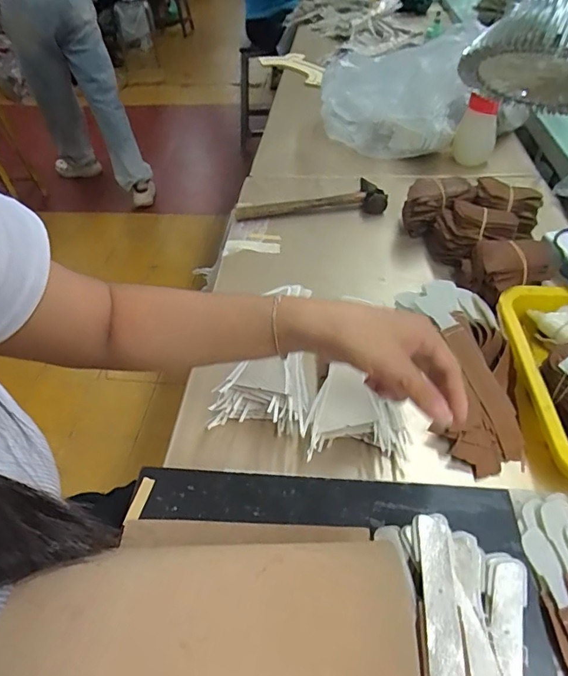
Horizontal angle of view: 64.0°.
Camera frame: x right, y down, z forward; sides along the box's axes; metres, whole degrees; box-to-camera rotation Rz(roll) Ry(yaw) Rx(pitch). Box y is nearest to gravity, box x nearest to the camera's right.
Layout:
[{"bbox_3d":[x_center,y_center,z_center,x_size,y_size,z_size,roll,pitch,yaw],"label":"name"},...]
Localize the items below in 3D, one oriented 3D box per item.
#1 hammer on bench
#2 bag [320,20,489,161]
[{"bbox_3d":[0.041,-0.230,0.757,0.244,0.030,0.089,-6,46,-2],"label":"hammer on bench"},{"bbox_3d":[0.201,-0.450,0.844,0.284,0.209,0.155,33,56,30],"label":"bag"}]

